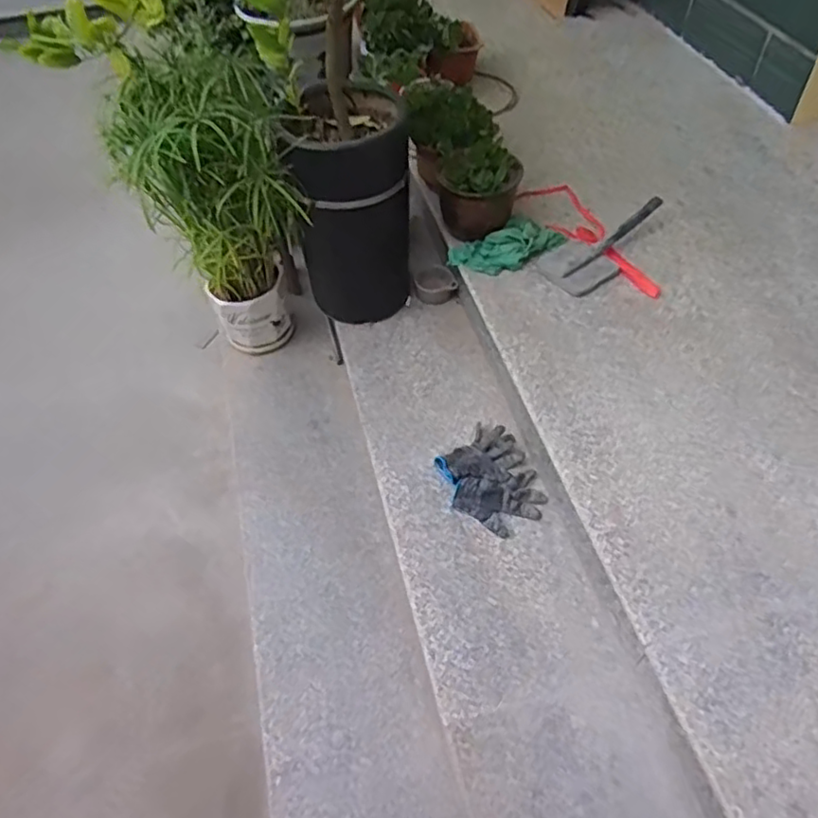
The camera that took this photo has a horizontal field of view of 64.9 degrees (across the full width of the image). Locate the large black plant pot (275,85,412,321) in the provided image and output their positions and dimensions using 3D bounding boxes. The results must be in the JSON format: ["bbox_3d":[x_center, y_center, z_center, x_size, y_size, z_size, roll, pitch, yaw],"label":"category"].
[{"bbox_3d":[-0.121,-0.461,1.514,0.255,0.475,0.252,-2,51,3],"label":"large black plant pot"}]

